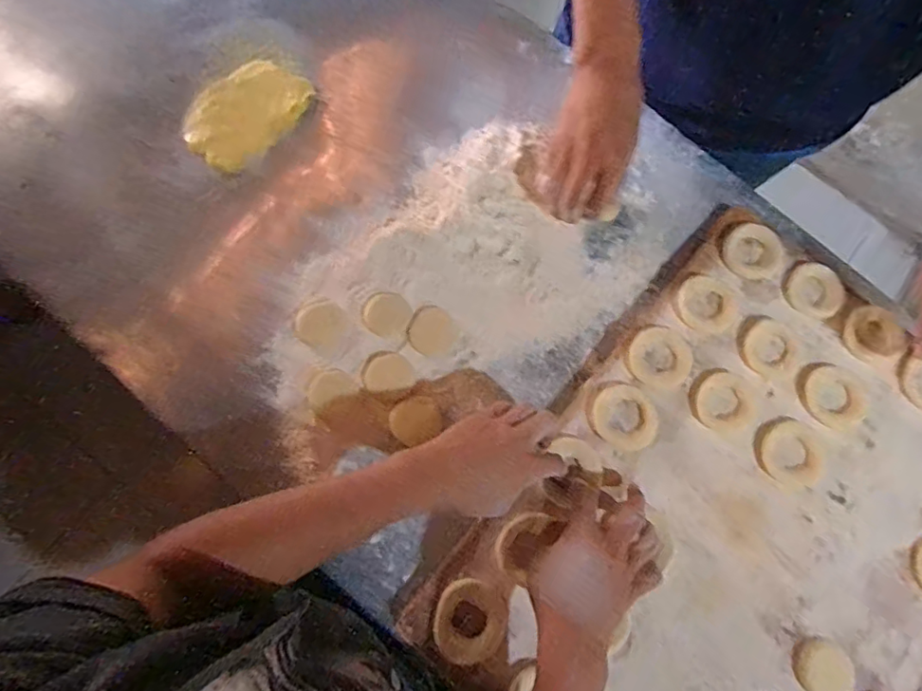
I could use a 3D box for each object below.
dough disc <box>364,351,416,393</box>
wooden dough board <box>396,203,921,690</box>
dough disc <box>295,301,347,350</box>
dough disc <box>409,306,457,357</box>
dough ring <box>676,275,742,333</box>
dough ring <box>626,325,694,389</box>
[{"bbox_3d":[-0.075,0.028,0.568,0.050,0.008,0.044,-6,77,-3],"label":"dough disc"},{"bbox_3d":[0.286,0.180,0.541,0.421,0.032,0.571,40,79,7],"label":"wooden dough board"},{"bbox_3d":[-0.146,-0.023,0.566,0.050,0.004,0.050,0,77,-1],"label":"dough disc"},{"bbox_3d":[-0.029,-0.014,0.582,0.047,0.004,0.051,0,77,-1],"label":"dough disc"},{"bbox_3d":[0.271,-0.045,0.596,0.072,0.015,0.060,-3,77,-2],"label":"dough ring"},{"bbox_3d":[0.210,0.013,0.574,0.070,0.009,0.065,0,77,-1],"label":"dough ring"}]

